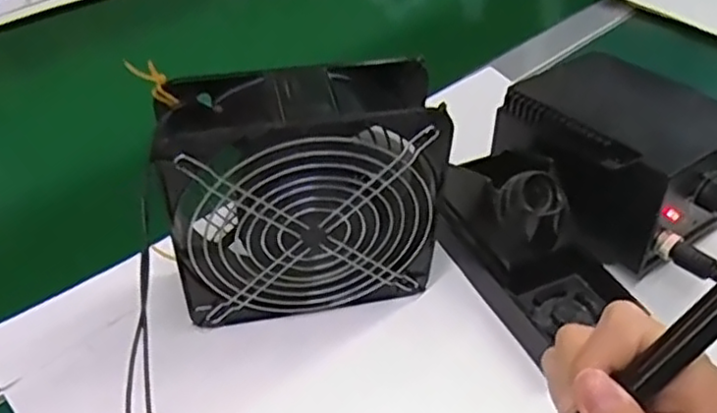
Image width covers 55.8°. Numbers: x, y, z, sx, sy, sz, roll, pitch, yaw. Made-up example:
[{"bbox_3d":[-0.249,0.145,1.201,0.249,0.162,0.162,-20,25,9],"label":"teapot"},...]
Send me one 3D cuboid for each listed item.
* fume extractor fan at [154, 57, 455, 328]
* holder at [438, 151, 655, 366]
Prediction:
[{"bbox_3d":[-0.030,-0.008,0.387,0.147,0.134,0.056,-7,43,-11],"label":"fume extractor fan"},{"bbox_3d":[0.109,0.013,0.452,0.078,0.071,0.140,-17,46,-21],"label":"holder"}]

